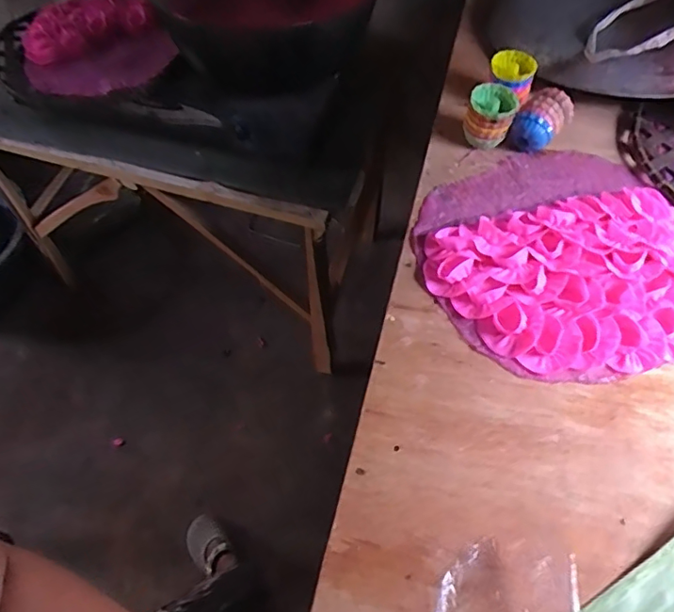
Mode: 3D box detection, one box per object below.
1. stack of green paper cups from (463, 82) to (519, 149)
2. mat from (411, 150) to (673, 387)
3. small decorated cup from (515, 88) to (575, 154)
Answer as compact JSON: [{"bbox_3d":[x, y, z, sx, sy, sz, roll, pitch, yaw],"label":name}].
[{"bbox_3d":[0.212,-0.259,0.738,0.066,0.070,0.067,10,58,7],"label":"stack of green paper cups"},{"bbox_3d":[0.270,-0.070,0.636,0.328,0.033,0.324,0,57,0],"label":"mat"},{"bbox_3d":[0.284,-0.251,0.734,0.056,0.061,0.084,33,63,20],"label":"small decorated cup"}]

